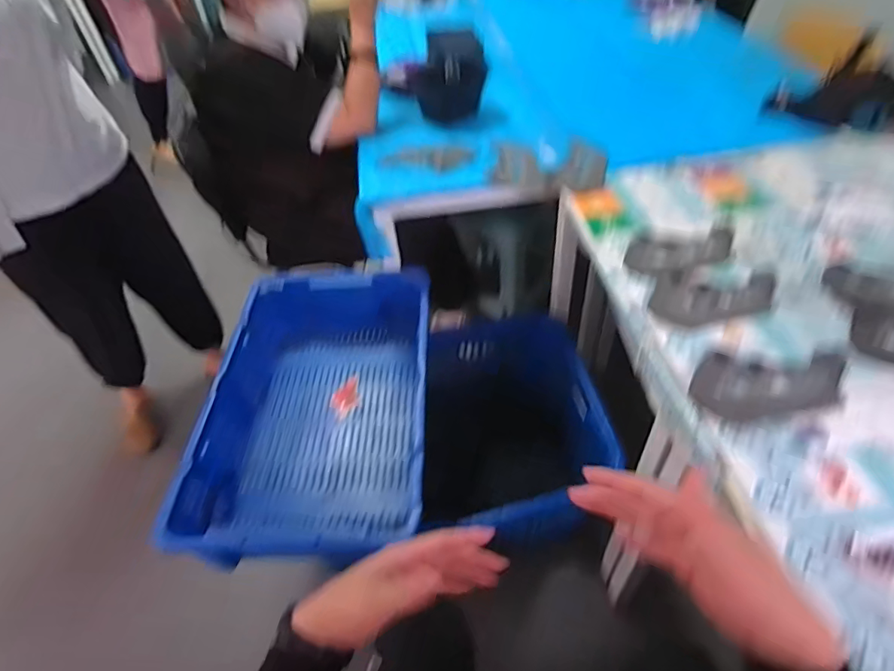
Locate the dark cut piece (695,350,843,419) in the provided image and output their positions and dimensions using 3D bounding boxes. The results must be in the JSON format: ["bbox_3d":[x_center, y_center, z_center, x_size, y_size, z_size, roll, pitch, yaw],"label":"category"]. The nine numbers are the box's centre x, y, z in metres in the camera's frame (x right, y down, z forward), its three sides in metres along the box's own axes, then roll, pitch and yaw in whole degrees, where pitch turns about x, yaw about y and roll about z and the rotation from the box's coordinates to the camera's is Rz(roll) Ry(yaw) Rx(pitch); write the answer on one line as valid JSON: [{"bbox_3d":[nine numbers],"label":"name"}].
[{"bbox_3d":[0.428,0.061,0.670,0.201,0.009,0.103,-3,46,2],"label":"dark cut piece"}]

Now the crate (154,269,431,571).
[{"bbox_3d":[-0.250,0.148,1.077,0.430,0.170,0.651,-2,46,3],"label":"crate"}]

